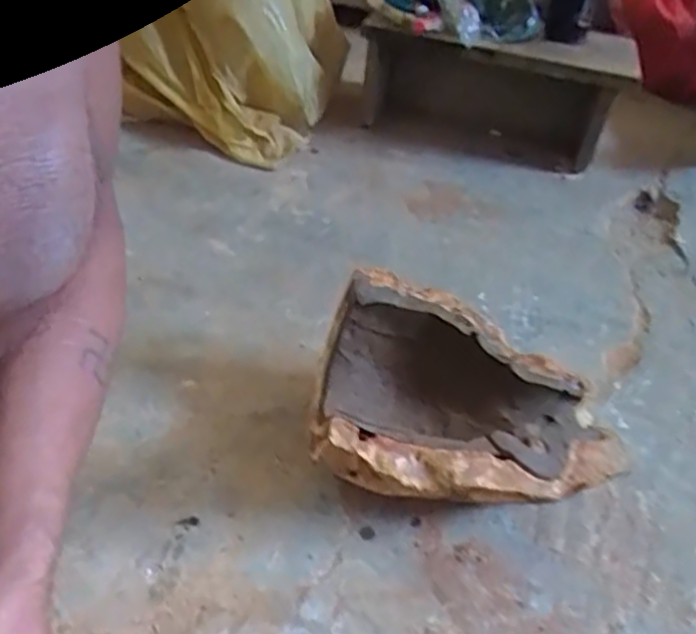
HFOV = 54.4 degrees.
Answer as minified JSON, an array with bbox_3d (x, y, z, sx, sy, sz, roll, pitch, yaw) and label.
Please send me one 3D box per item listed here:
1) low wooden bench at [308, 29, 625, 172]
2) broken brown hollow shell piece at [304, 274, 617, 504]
[{"bbox_3d":[0.175,-0.340,1.034,0.427,0.140,0.167,14,39,9],"label":"low wooden bench"},{"bbox_3d":[0.086,0.068,0.543,0.228,0.109,0.185,0,39,-8],"label":"broken brown hollow shell piece"}]

